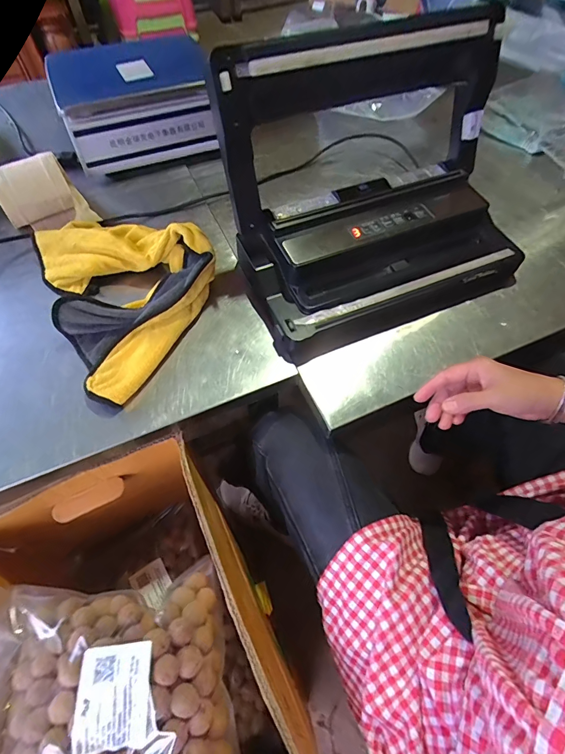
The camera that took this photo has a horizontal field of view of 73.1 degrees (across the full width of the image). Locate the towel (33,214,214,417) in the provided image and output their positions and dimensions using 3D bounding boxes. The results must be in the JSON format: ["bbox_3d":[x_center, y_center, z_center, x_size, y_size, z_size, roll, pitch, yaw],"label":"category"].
[{"bbox_3d":[-0.254,-0.122,0.525,0.270,0.076,0.276,25,63,11],"label":"towel"}]

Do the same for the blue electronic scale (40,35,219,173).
[{"bbox_3d":[-0.255,-0.481,0.689,0.261,0.136,0.169,-16,63,-11],"label":"blue electronic scale"}]

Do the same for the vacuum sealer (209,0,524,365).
[{"bbox_3d":[0.139,-0.250,0.502,0.401,0.238,0.269,-21,64,-13],"label":"vacuum sealer"}]

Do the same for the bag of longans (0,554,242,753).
[{"bbox_3d":[-0.170,0.303,0.359,0.241,0.073,0.218,-8,62,-6],"label":"bag of longans"}]

